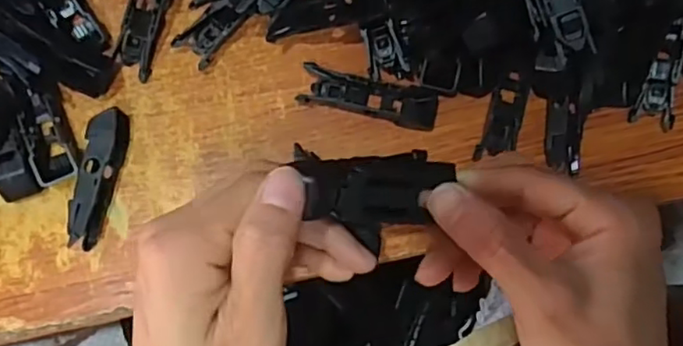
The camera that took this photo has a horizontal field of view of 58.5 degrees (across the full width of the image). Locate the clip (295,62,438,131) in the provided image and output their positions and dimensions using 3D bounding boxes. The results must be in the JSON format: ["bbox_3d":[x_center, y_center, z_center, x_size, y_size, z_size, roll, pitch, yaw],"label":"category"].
[{"bbox_3d":[0.015,-0.038,0.307,0.069,0.014,0.019,13,78,-4],"label":"clip"}]

